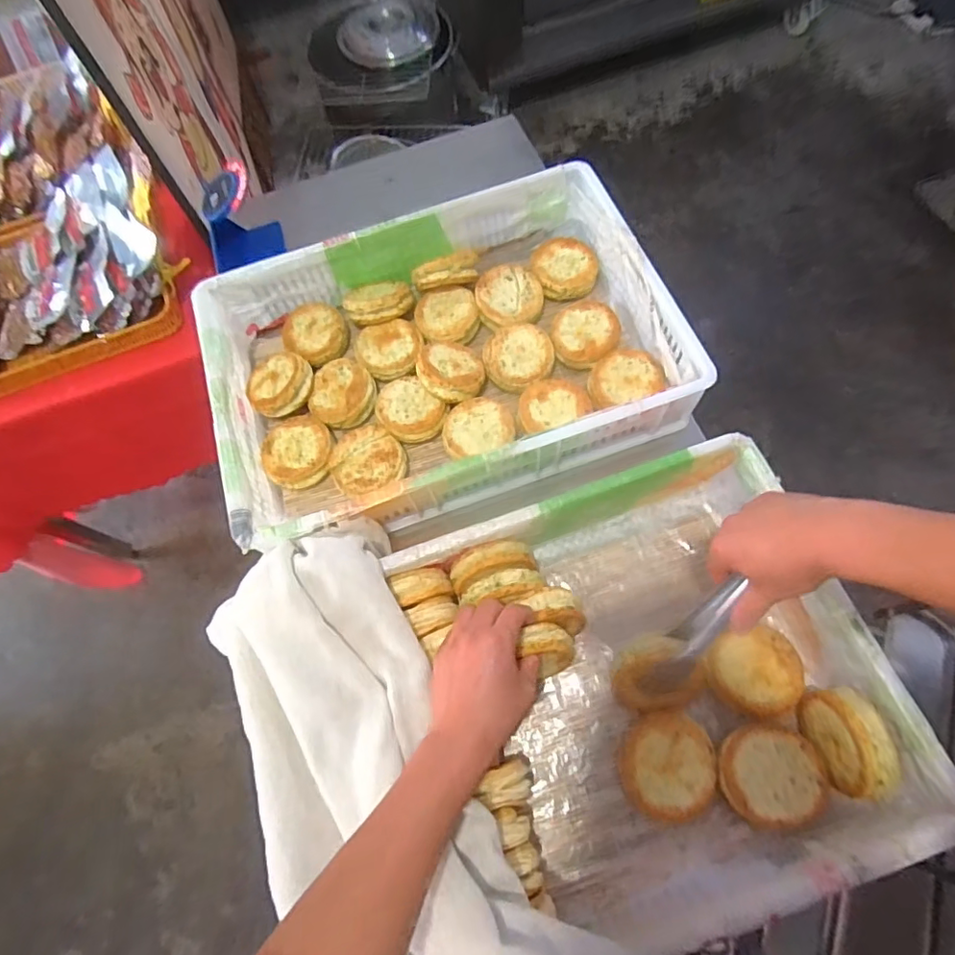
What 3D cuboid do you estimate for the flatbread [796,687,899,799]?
[{"bbox_3d":[0.368,0.260,0.548,0.044,0.089,0.094,-12,68,-1],"label":"flatbread"}]

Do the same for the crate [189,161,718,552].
[{"bbox_3d":[-0.055,-0.172,0.749,0.587,0.132,0.405,-19,68,-4],"label":"crate"}]

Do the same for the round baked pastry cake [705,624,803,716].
[{"bbox_3d":[0.305,0.213,0.601,0.092,0.024,0.084,-1,68,3],"label":"round baked pastry cake"}]

